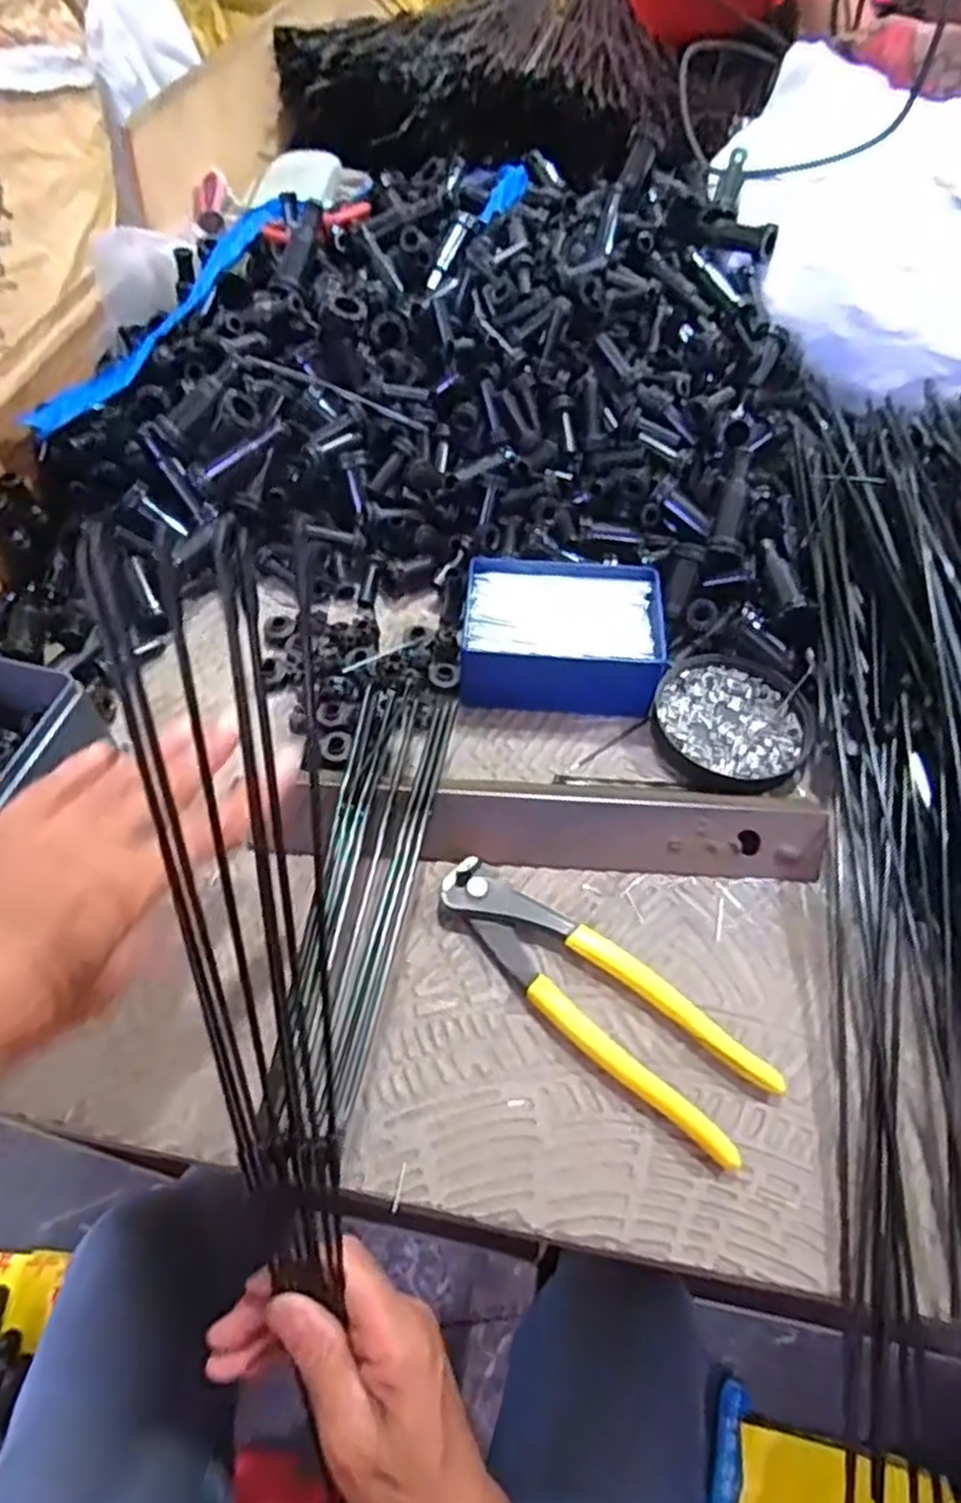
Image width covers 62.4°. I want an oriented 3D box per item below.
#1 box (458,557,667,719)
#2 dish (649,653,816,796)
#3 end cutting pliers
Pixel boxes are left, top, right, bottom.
[{"bbox_3d":[0.047,-0.070,0.457,0.112,0.045,0.086,6,57,3],"label":"box"},{"bbox_3d":[0.141,-0.016,0.447,0.085,0.012,0.084,1,57,-1],"label":"dish"},{"bbox_3d":[0.051,0.106,0.355,0.165,0.013,0.048,37,63,21],"label":"end cutting pliers"}]

